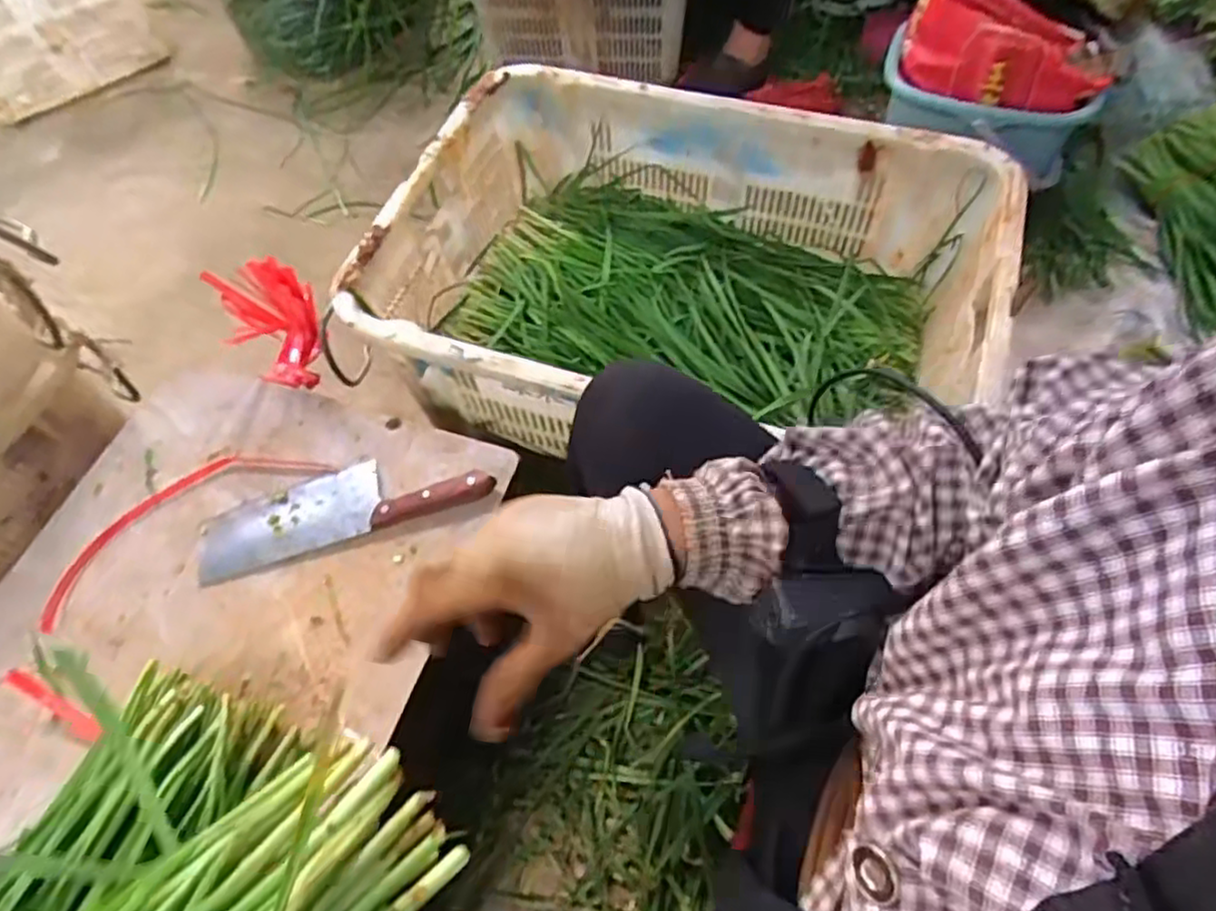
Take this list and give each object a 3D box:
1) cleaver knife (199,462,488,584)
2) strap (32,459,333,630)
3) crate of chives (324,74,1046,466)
[{"bbox_3d":[-0.255,0.046,0.680,0.273,0.024,0.078,-18,62,-8],"label":"cleaver knife"},{"bbox_3d":[-0.416,0.060,0.690,0.286,0.015,0.071,-31,64,-14],"label":"strap"},{"bbox_3d":[0.090,-0.197,0.851,0.650,0.214,0.456,15,62,10],"label":"crate of chives"}]

